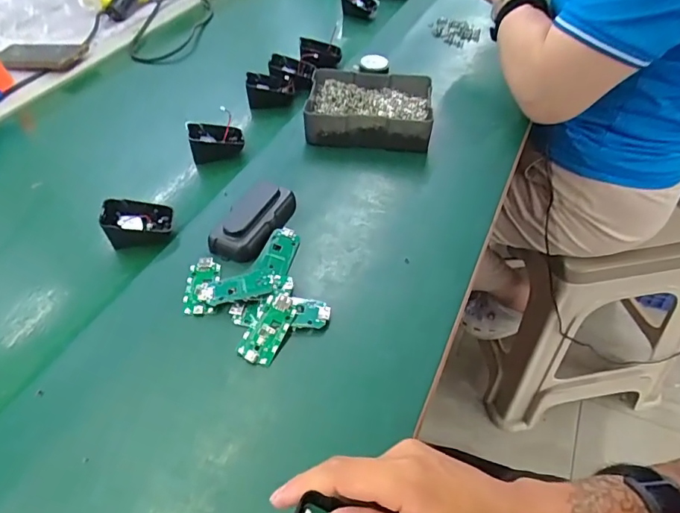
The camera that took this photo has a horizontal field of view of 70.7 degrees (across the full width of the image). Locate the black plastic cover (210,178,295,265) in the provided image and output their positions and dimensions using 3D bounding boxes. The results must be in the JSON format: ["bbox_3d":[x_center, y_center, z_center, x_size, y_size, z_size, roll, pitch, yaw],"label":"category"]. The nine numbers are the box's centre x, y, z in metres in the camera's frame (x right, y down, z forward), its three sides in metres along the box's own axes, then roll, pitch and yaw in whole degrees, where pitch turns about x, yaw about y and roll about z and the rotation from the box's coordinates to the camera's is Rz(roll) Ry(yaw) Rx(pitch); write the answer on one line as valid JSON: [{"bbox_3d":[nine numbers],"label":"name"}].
[{"bbox_3d":[-0.089,-0.042,0.505,0.060,0.030,0.110,12,50,15],"label":"black plastic cover"}]

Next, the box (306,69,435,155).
[{"bbox_3d":[0.039,-0.197,0.629,0.158,0.039,0.133,2,48,6],"label":"box"}]

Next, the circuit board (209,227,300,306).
[{"bbox_3d":[-0.073,0.011,0.460,0.048,0.007,0.112,29,56,26],"label":"circuit board"}]

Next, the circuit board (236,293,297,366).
[{"bbox_3d":[-0.061,0.061,0.414,0.030,0.011,0.063,16,51,18],"label":"circuit board"}]

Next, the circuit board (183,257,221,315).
[{"bbox_3d":[-0.130,0.026,0.451,0.029,0.006,0.064,-3,48,1],"label":"circuit board"}]

